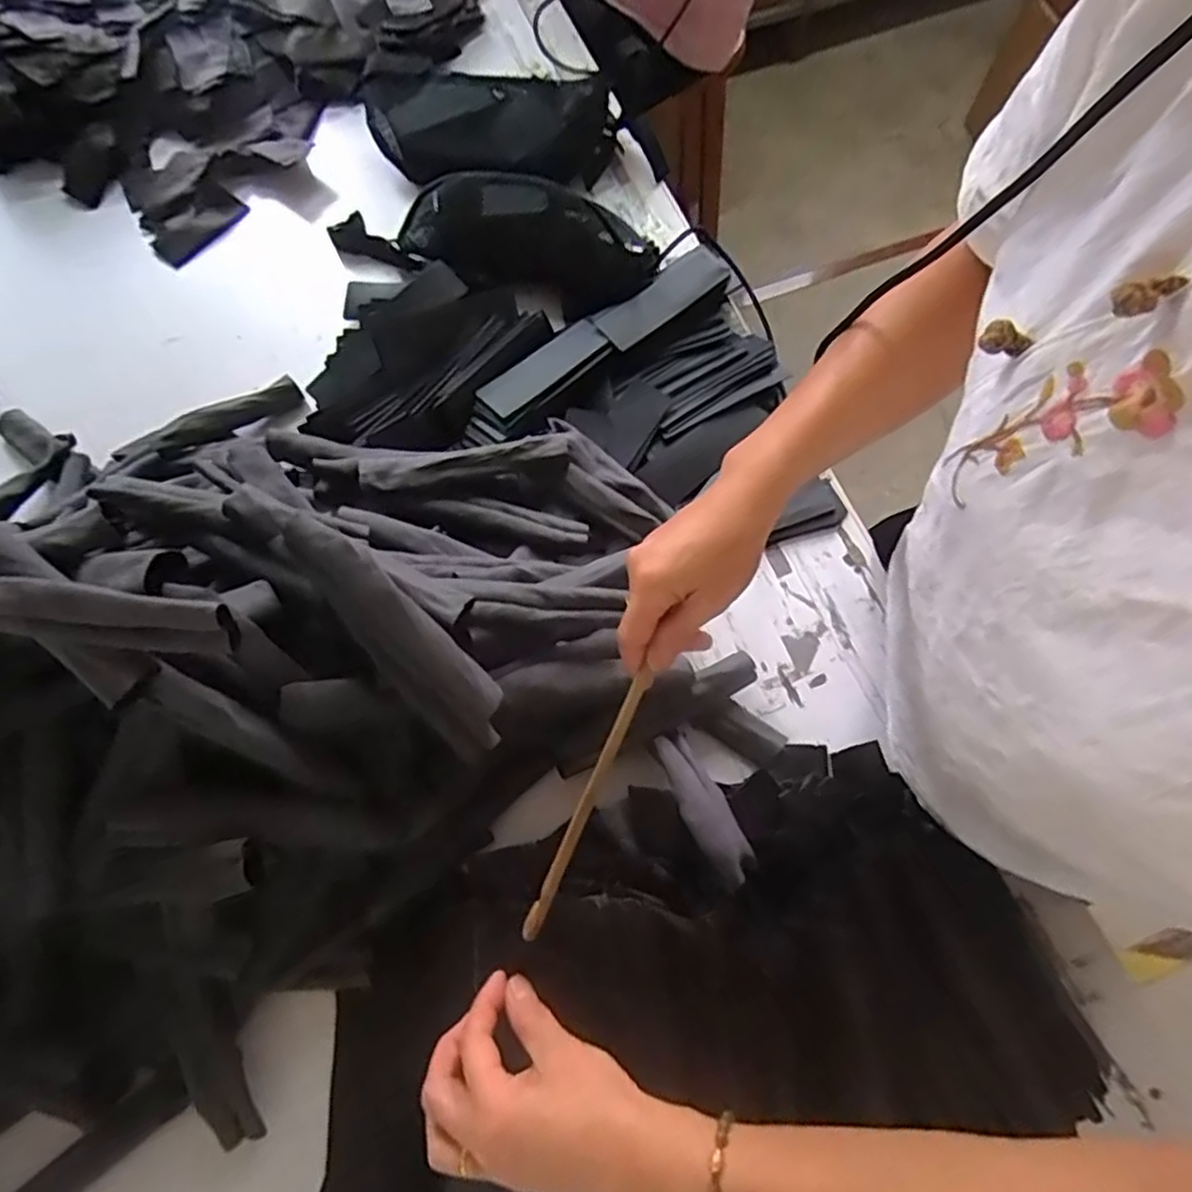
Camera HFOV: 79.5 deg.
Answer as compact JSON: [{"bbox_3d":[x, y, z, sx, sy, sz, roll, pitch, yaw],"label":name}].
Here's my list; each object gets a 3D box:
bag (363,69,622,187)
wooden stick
[{"bbox_3d":[-0.122,-0.570,0.872,0.287,0.066,0.162,-6,69,-1],"label":"bag"},{"bbox_3d":[-0.005,0.127,0.448,0.010,0.008,0.171,23,74,10],"label":"wooden stick"}]

